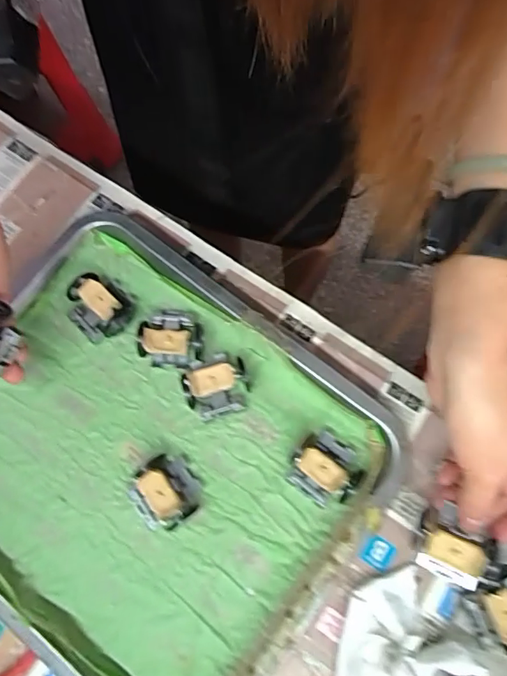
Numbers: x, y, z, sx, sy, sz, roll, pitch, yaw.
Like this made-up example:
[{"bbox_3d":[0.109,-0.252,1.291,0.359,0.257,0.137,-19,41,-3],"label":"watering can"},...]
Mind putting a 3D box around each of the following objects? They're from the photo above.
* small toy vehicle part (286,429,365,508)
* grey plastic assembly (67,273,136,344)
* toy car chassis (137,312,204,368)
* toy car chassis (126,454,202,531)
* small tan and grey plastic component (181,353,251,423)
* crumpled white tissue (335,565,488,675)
[{"bbox_3d":[0.050,0.090,0.333,0.044,0.030,0.045,40,75,7],"label":"small toy vehicle part"},{"bbox_3d":[-0.117,-0.023,0.367,0.046,0.030,0.047,43,76,7],"label":"grey plastic assembly"},{"bbox_3d":[-0.060,0.000,0.361,0.046,0.029,0.039,4,74,-3],"label":"toy car chassis"},{"bbox_3d":[-0.061,0.107,0.333,0.045,0.028,0.045,-35,80,-12],"label":"toy car chassis"},{"bbox_3d":[-0.027,0.034,0.351,0.045,0.029,0.044,-16,77,-9],"label":"small tan and grey plastic component"},{"bbox_3d":[0.091,0.201,0.306,0.083,0.028,0.078,-42,81,-14],"label":"crumpled white tissue"}]

